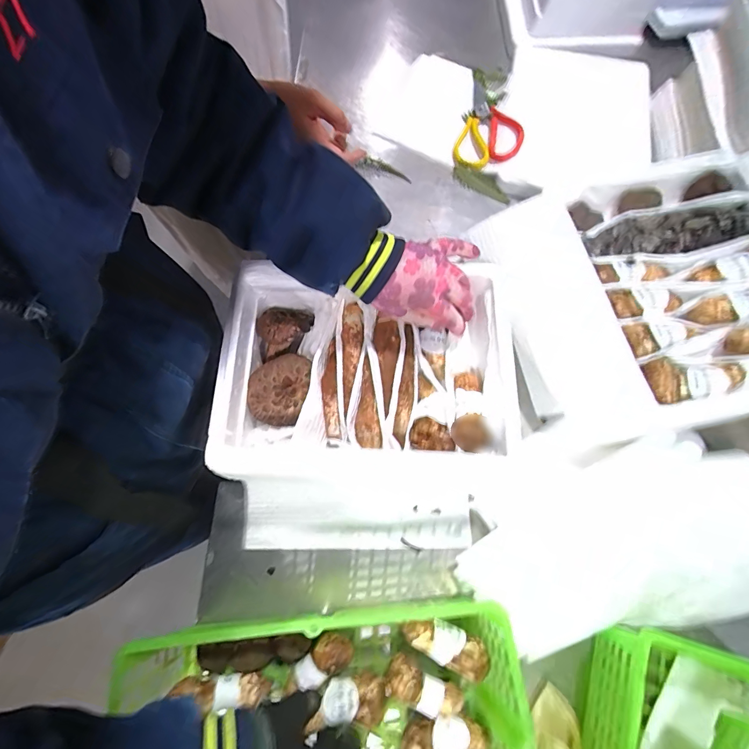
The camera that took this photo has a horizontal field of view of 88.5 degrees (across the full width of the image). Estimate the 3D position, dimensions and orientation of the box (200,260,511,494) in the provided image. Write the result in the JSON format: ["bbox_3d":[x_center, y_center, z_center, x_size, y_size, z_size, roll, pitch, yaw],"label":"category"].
[{"bbox_3d":[-0.007,0.000,0.435,0.303,0.106,0.231,3,73,1],"label":"box"}]

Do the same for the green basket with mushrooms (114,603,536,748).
[{"bbox_3d":[-0.039,0.334,0.353,0.335,0.103,0.216,-6,73,-1],"label":"green basket with mushrooms"}]

